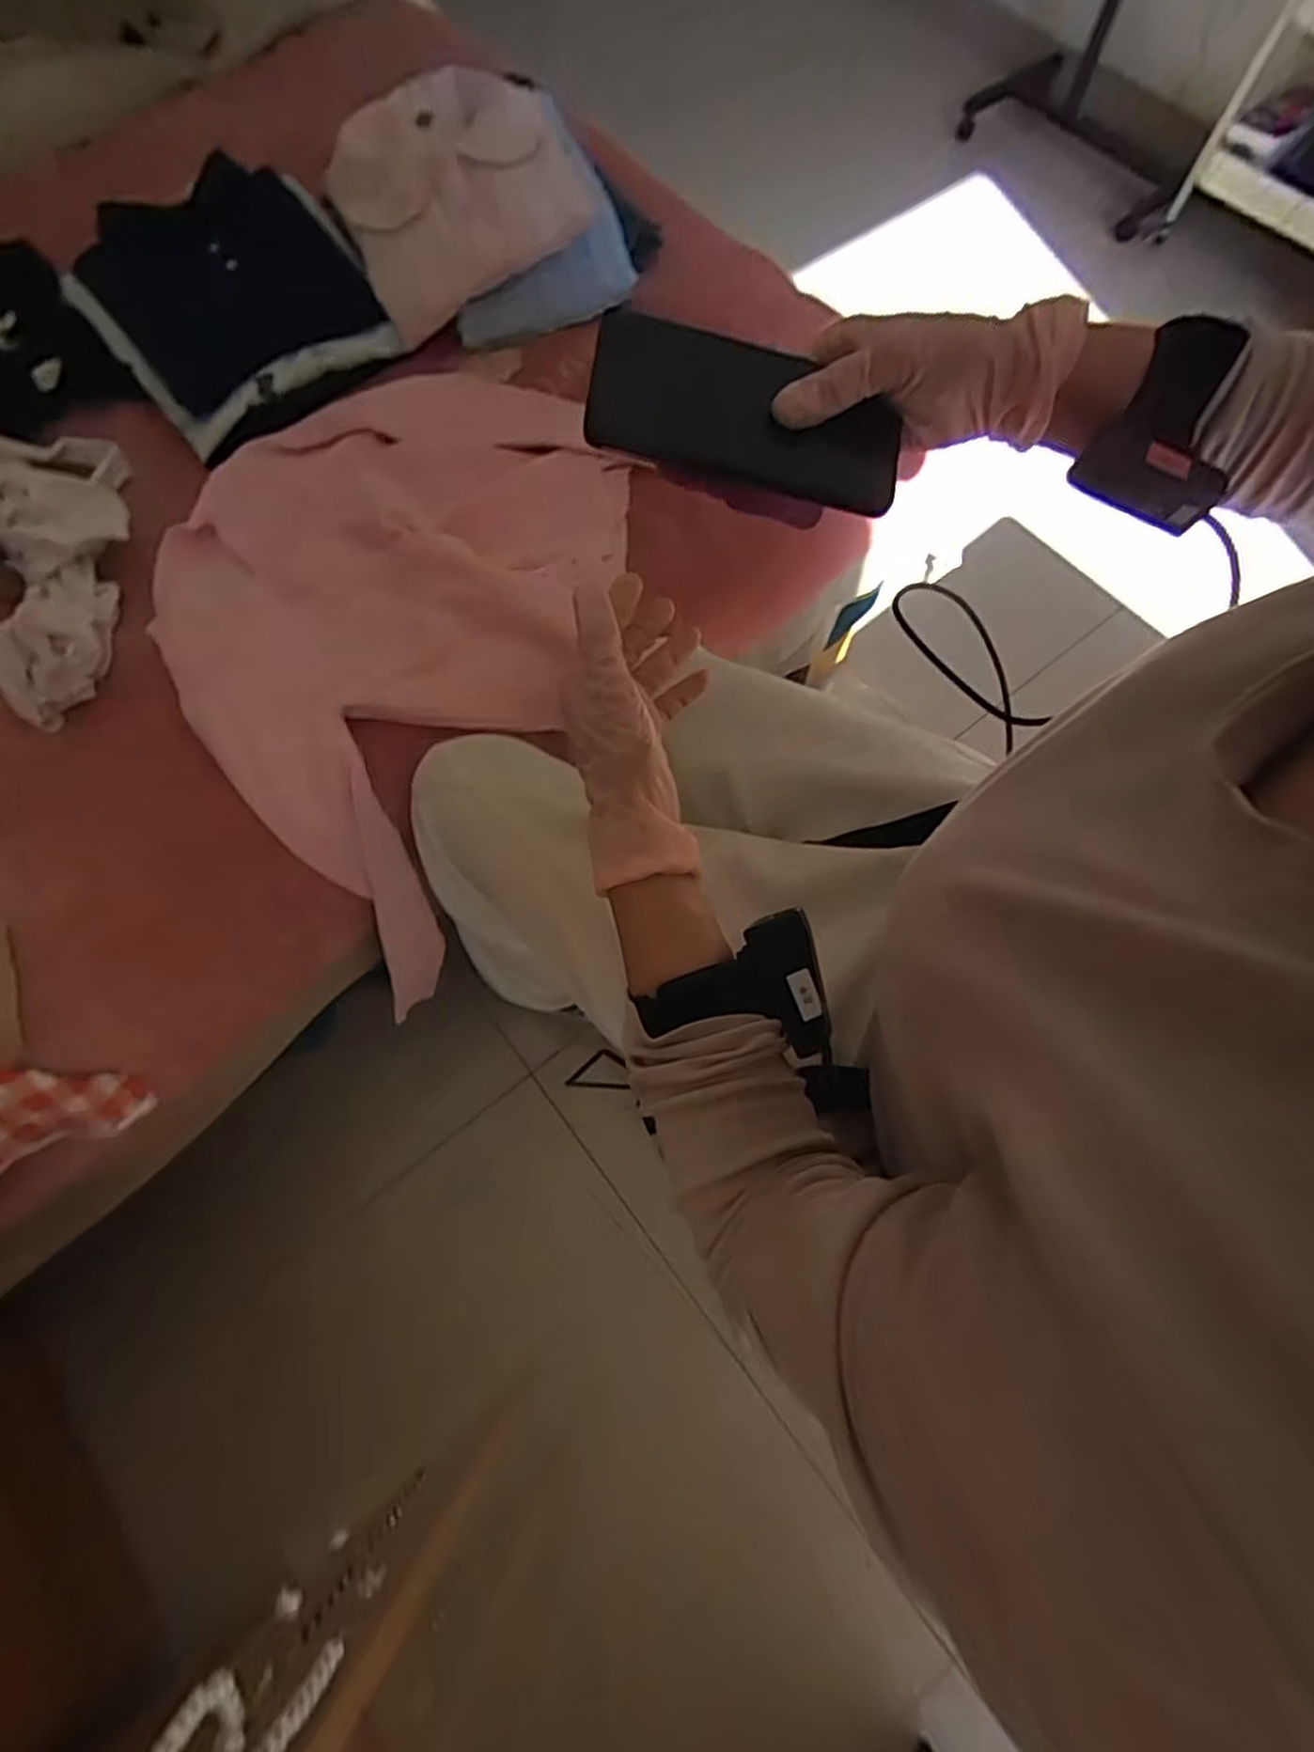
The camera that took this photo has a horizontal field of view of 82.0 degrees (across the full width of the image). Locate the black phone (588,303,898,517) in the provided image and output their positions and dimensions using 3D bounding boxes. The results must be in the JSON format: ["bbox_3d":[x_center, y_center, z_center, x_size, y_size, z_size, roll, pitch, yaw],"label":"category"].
[{"bbox_3d":[0.048,-0.238,0.385,0.162,0.015,0.072,7,88,-13],"label":"black phone"}]

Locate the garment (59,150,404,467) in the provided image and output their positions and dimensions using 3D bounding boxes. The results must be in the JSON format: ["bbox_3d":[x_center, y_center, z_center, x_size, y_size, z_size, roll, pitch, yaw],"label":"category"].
[{"bbox_3d":[-0.449,-0.616,0.802,0.278,0.053,0.303,-31,73,-11],"label":"garment"}]

